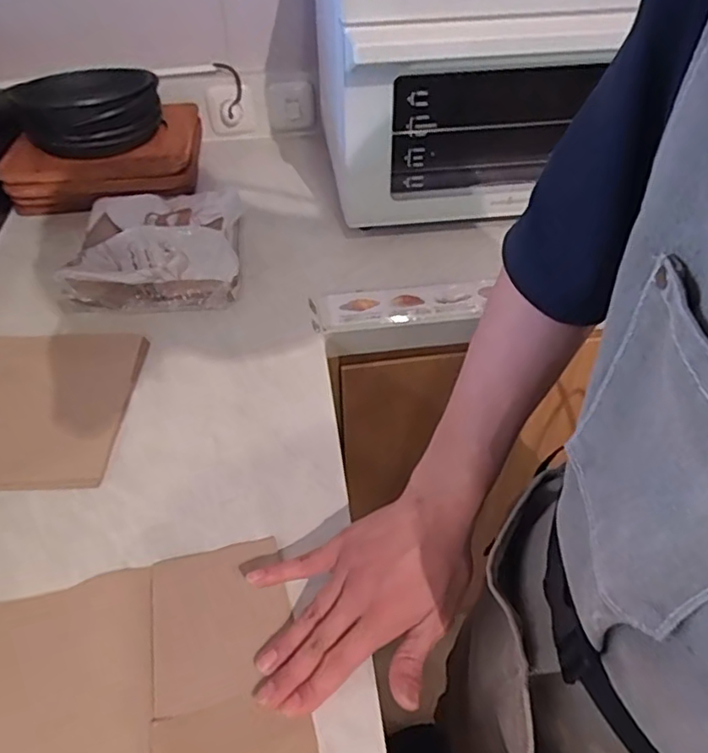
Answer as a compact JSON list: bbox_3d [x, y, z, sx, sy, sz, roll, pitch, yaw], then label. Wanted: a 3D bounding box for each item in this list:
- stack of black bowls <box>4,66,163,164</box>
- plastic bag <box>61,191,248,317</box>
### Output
[{"bbox_3d":[-0.391,-0.400,0.886,0.189,0.084,0.164,-16,46,-15],"label":"stack of black bowls"},{"bbox_3d":[-0.252,-0.177,0.762,0.202,0.081,0.225,-4,44,-3],"label":"plastic bag"}]

